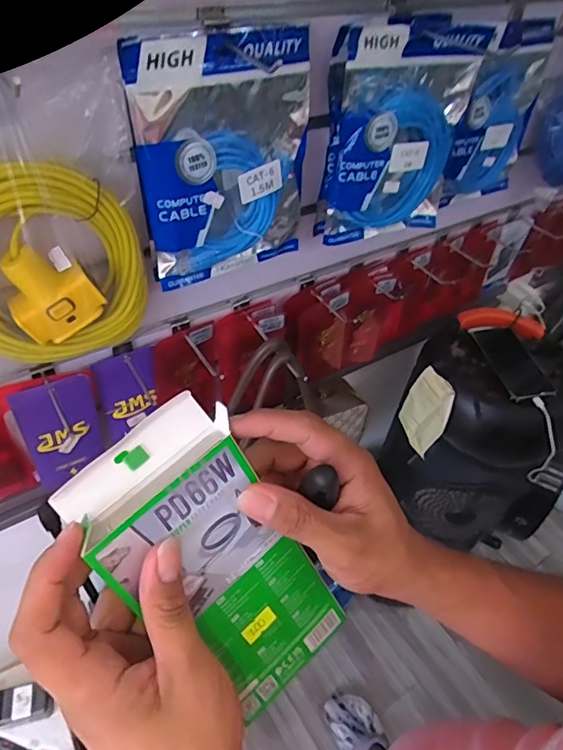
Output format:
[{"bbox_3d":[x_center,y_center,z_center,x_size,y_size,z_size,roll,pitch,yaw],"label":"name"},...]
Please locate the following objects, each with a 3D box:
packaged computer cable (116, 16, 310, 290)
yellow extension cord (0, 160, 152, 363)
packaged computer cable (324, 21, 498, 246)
[{"bbox_3d":[-0.054,-0.203,0.480,0.173,0.223,0.032,-20,52,-23],"label":"packaged computer cable"},{"bbox_3d":[-0.203,-0.091,0.445,0.168,0.190,0.031,-24,54,-26],"label":"yellow extension cord"},{"bbox_3d":[0.130,-0.258,0.553,0.169,0.210,0.062,-19,52,-23],"label":"packaged computer cable"}]

